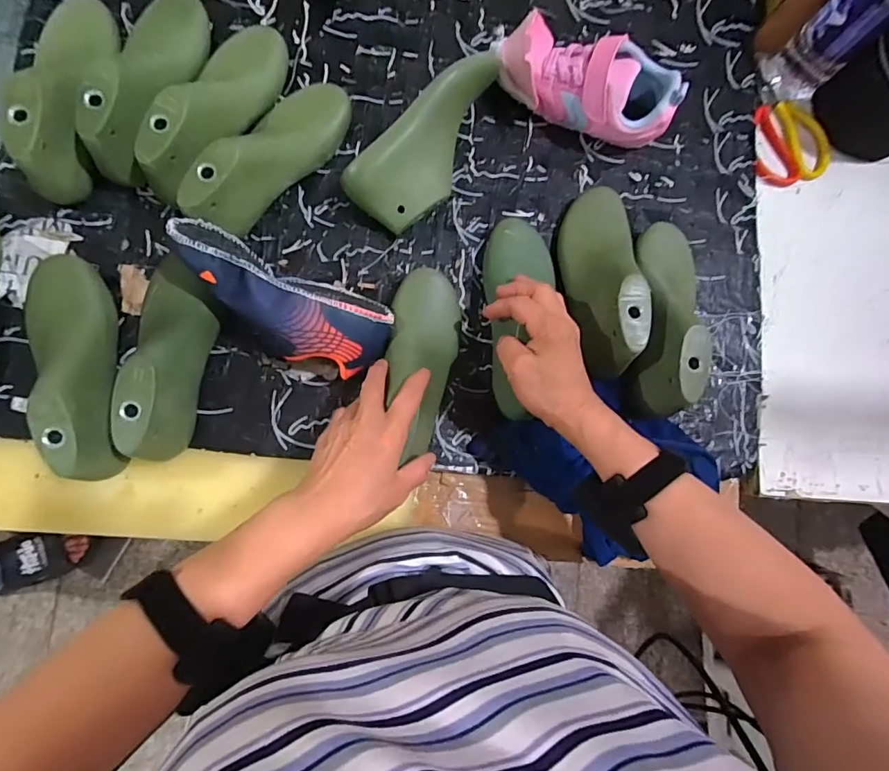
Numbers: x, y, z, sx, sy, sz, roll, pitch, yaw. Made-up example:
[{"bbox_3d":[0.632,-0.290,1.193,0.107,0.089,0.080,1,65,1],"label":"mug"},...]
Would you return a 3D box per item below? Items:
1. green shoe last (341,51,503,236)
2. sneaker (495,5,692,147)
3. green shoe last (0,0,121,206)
[{"bbox_3d":[-0.007,-0.244,0.498,0.198,0.078,0.076,-44,91,-9],"label":"green shoe last"},{"bbox_3d":[0.151,-0.322,0.518,0.194,0.079,0.100,26,82,-4],"label":"sneaker"},{"bbox_3d":[-0.351,-0.273,0.448,0.067,0.087,0.206,2,73,-5],"label":"green shoe last"}]

